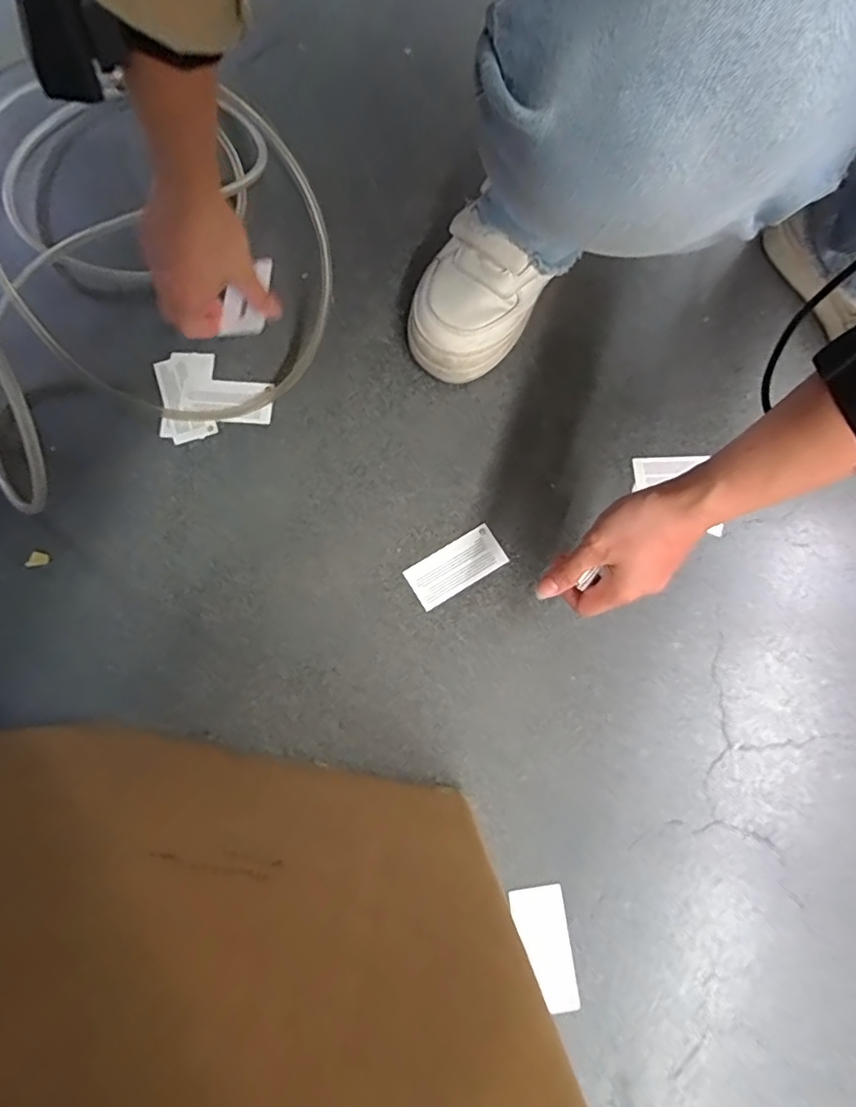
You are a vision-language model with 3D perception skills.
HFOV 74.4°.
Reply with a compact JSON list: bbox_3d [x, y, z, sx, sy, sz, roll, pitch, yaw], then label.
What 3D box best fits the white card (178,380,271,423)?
[{"bbox_3d":[-0.183,-0.141,0.513,0.083,0.007,0.042,4,72,2],"label":"white card"}]

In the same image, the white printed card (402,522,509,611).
[{"bbox_3d":[0.024,0.011,0.485,0.084,0.004,0.040,-31,79,-9],"label":"white printed card"}]

